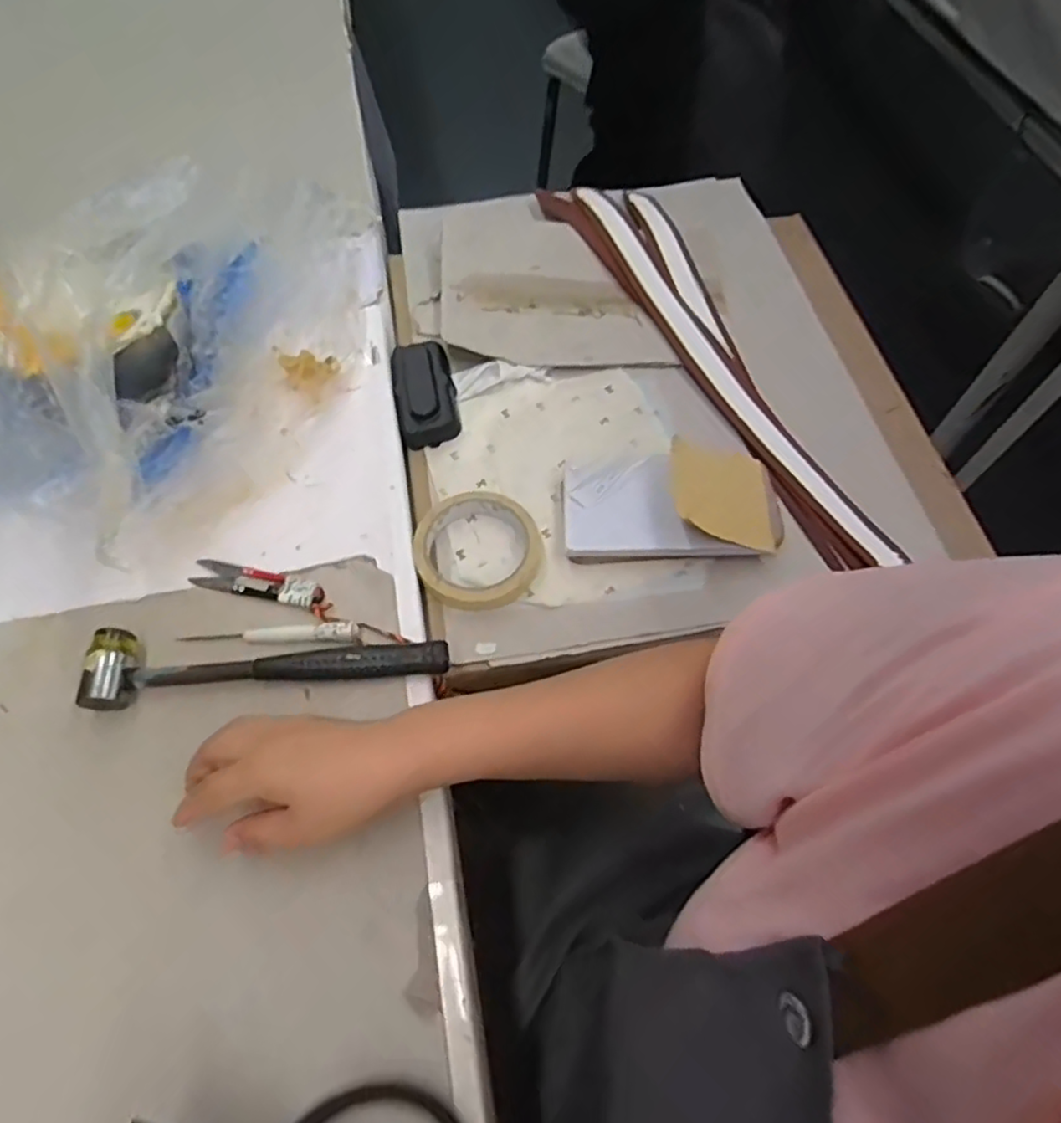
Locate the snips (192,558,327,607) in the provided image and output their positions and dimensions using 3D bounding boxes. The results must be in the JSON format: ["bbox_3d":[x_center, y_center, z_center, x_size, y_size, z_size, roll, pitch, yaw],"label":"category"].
[{"bbox_3d":[-0.200,0.015,0.493,0.102,0.014,0.024,11,63,5],"label":"snips"}]

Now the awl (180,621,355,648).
[{"bbox_3d":[-0.182,0.052,0.465,0.122,0.008,0.017,-2,63,-2],"label":"awl"}]

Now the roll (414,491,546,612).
[{"bbox_3d":[-0.040,-0.009,0.517,0.097,0.020,0.094,0,62,-1],"label":"roll"}]

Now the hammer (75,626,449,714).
[{"bbox_3d":[-0.177,0.066,0.461,0.237,0.032,0.050,-4,63,-3],"label":"hammer"}]

